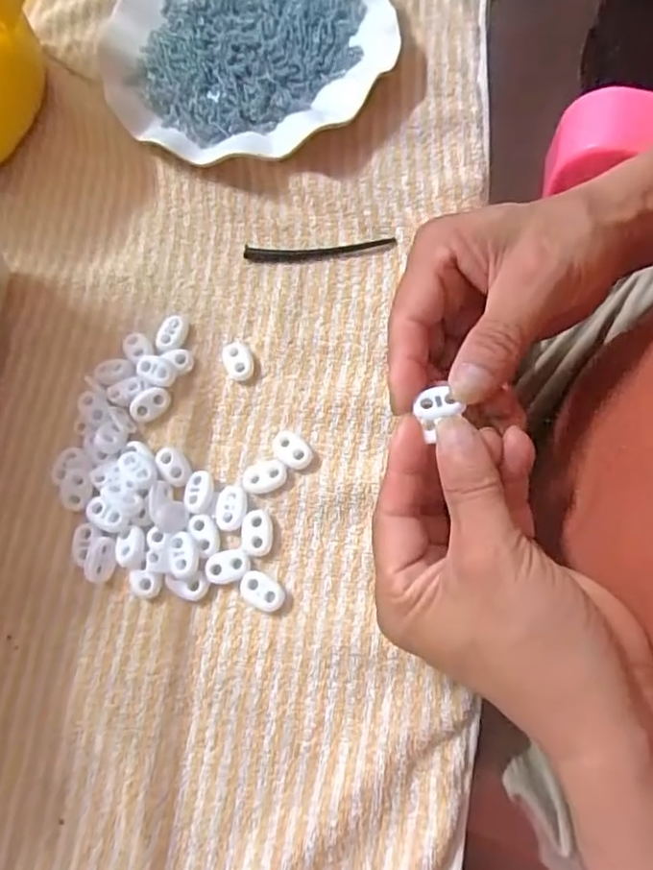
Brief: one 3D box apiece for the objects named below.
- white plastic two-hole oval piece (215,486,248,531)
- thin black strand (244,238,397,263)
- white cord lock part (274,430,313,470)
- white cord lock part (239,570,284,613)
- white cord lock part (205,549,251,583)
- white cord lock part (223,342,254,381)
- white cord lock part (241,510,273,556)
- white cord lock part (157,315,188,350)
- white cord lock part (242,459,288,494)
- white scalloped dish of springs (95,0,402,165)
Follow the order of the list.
[{"bbox_3d":[-0.048,0.036,0.307,0.015,0.004,0.022,3,75,1],"label":"white plastic two-hole oval piece"},{"bbox_3d":[-0.005,-0.106,0.351,0.085,0.012,0.010,-1,75,0],"label":"thin black strand"},{"bbox_3d":[-0.018,0.008,0.314,0.023,0.005,0.015,42,79,11],"label":"white cord lock part"},{"bbox_3d":[-0.031,0.075,0.293,0.023,0.005,0.014,30,77,8],"label":"white cord lock part"},{"bbox_3d":[-0.048,0.063,0.297,0.022,0.004,0.014,-12,75,-3],"label":"white cord lock part"},{"bbox_3d":[-0.048,-0.041,0.333,0.015,0.004,0.022,-24,76,-6],"label":"white cord lock part"},{"bbox_3d":[-0.034,0.048,0.303,0.016,0.004,0.023,5,75,2],"label":"white cord lock part"},{"bbox_3d":[-0.086,-0.058,0.342,0.015,0.004,0.020,21,76,6],"label":"white cord lock part"},{"bbox_3d":[-0.031,0.021,0.310,0.022,0.004,0.016,-9,75,-2],"label":"white cord lock part"},{"bbox_3d":[-0.053,-0.256,0.387,0.177,0.026,0.172,0,75,0],"label":"white scalloped dish of springs"}]

